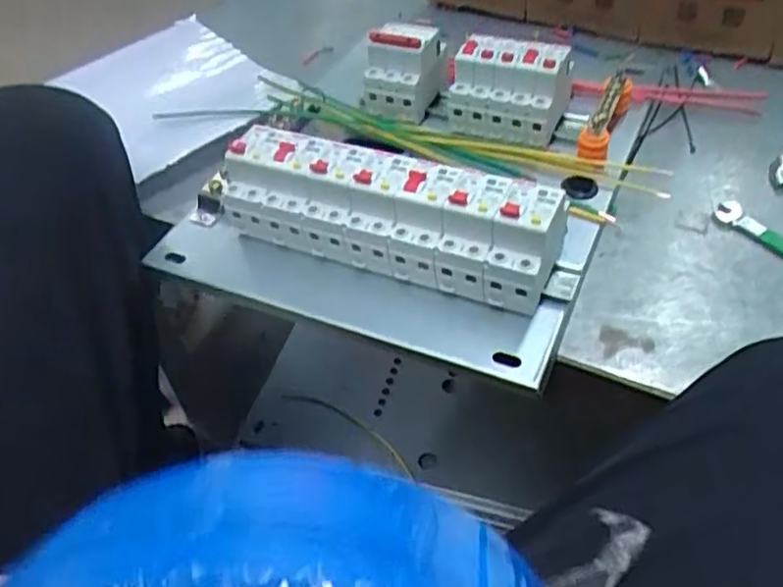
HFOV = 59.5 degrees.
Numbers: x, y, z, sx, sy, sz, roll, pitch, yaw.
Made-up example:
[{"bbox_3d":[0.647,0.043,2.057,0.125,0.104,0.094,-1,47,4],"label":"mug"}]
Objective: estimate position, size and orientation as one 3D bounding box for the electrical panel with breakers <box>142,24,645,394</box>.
[{"bbox_3d":[0.025,-0.140,0.573,0.325,0.075,0.386,15,52,20],"label":"electrical panel with breakers"}]

